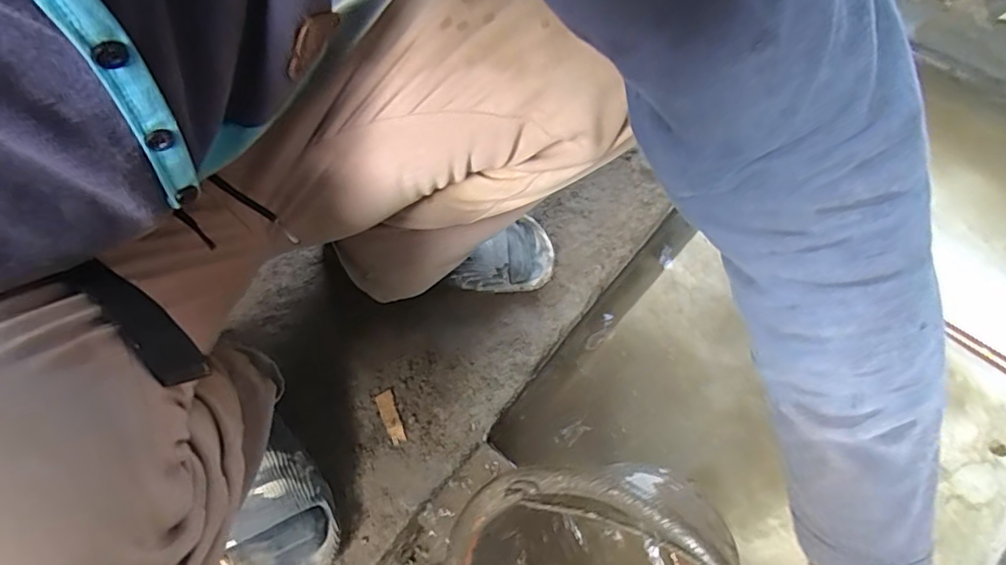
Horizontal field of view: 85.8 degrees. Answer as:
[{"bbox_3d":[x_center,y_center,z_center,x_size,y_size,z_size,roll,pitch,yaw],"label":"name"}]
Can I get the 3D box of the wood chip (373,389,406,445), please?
[{"bbox_3d":[-0.123,0.147,0.595,0.017,0.004,0.060,-23,64,-10],"label":"wood chip"}]

